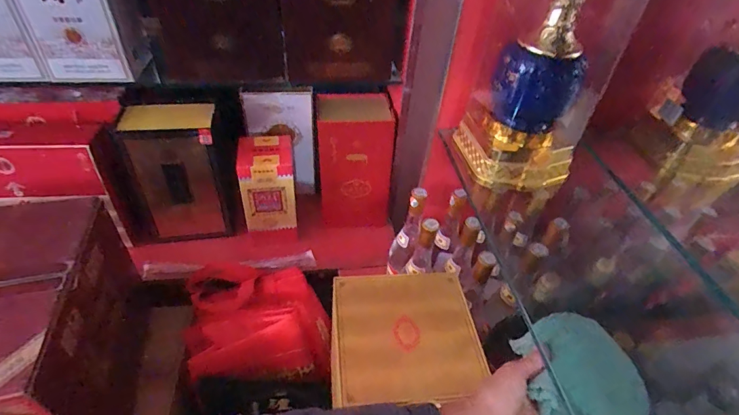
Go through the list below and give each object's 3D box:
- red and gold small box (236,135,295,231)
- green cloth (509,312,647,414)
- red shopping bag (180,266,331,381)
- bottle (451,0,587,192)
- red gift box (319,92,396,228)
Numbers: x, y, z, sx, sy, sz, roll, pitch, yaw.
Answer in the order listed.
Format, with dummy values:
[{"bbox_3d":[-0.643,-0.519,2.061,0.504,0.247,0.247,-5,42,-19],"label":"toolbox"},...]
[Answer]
[{"bbox_3d":[-0.226,-0.053,0.910,0.114,0.191,0.101,-6,44,-12],"label":"red and gold small box"},{"bbox_3d":[0.203,0.165,0.390,0.106,0.031,0.124,-20,48,-24],"label":"green cloth"},{"bbox_3d":[-0.227,0.214,0.825,0.282,0.111,0.227,-4,44,-10],"label":"red shopping bag"},{"bbox_3d":[0.213,-0.164,0.510,0.126,0.281,0.109,-10,45,-16],"label":"bottle"},{"bbox_3d":[-0.037,-0.106,0.962,0.166,0.295,0.137,-3,43,-9],"label":"red gift box"}]

